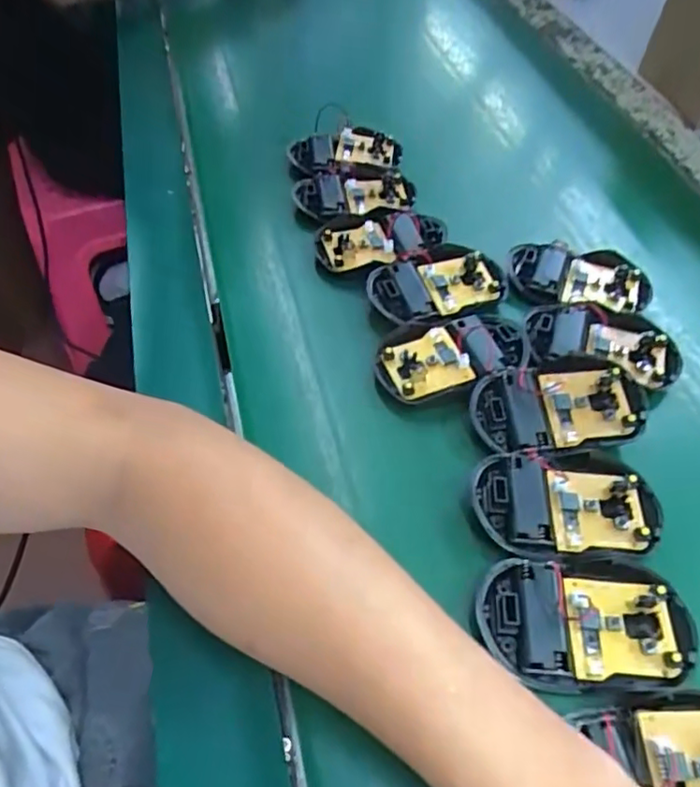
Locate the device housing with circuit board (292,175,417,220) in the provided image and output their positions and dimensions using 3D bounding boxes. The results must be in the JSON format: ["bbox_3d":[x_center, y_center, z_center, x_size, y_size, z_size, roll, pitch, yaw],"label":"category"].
[{"bbox_3d":[0.005,-0.159,0.480,0.096,0.017,0.055,-11,54,-8],"label":"device housing with circuit board"}]

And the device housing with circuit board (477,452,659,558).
[{"bbox_3d":[0.112,0.059,0.315,0.092,0.022,0.058,-2,53,-1],"label":"device housing with circuit board"}]

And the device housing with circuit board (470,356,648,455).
[{"bbox_3d":[0.120,0.005,0.345,0.098,0.016,0.057,-9,54,-6],"label":"device housing with circuit board"}]

